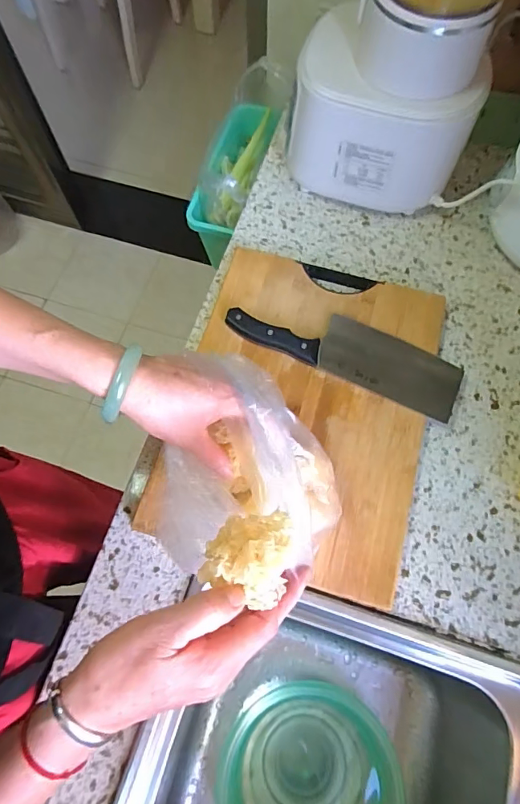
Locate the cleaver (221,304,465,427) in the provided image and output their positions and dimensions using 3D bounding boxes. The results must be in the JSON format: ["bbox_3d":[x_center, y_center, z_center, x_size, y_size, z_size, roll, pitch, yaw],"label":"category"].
[{"bbox_3d":[0.106,-0.068,0.565,0.289,0.011,0.081,24,73,6],"label":"cleaver"}]

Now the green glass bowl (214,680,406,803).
[{"bbox_3d":[0.061,0.484,0.581,0.223,0.068,0.218,0,70,0],"label":"green glass bowl"}]

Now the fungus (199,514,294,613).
[{"bbox_3d":[-0.008,0.099,0.299,0.054,0.043,0.057,13,71,5],"label":"fungus"}]

